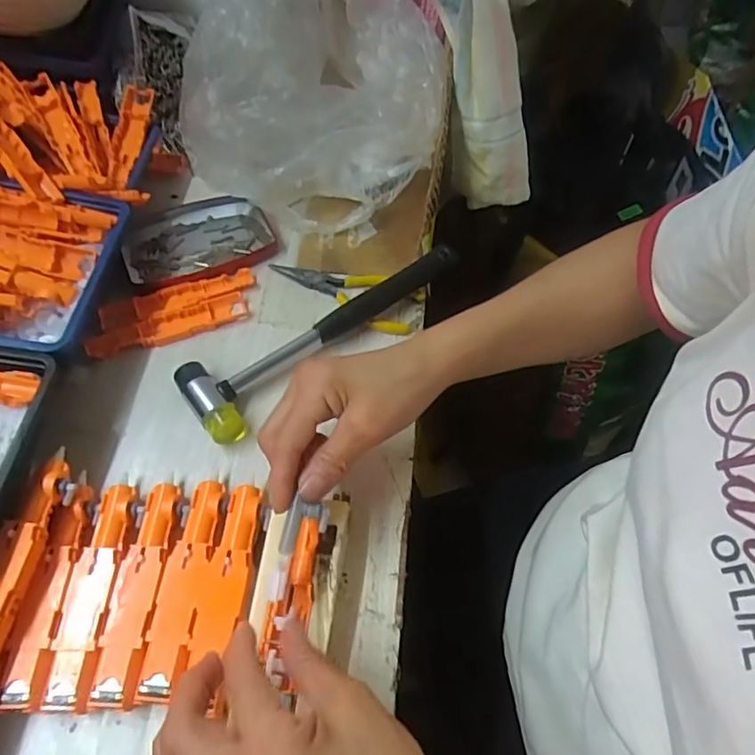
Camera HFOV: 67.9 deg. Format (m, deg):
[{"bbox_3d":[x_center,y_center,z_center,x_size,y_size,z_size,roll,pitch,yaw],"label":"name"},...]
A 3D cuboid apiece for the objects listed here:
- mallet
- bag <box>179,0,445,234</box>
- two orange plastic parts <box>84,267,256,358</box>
[{"bbox_3d":[-0.043,-0.043,0.424,0.229,0.029,0.062,-39,67,-24],"label":"mallet"},{"bbox_3d":[-0.044,-0.250,0.490,0.196,0.138,0.215,8,57,3],"label":"bag"},{"bbox_3d":[-0.157,-0.051,0.435,0.127,0.012,0.048,-17,59,-13],"label":"two orange plastic parts"}]

